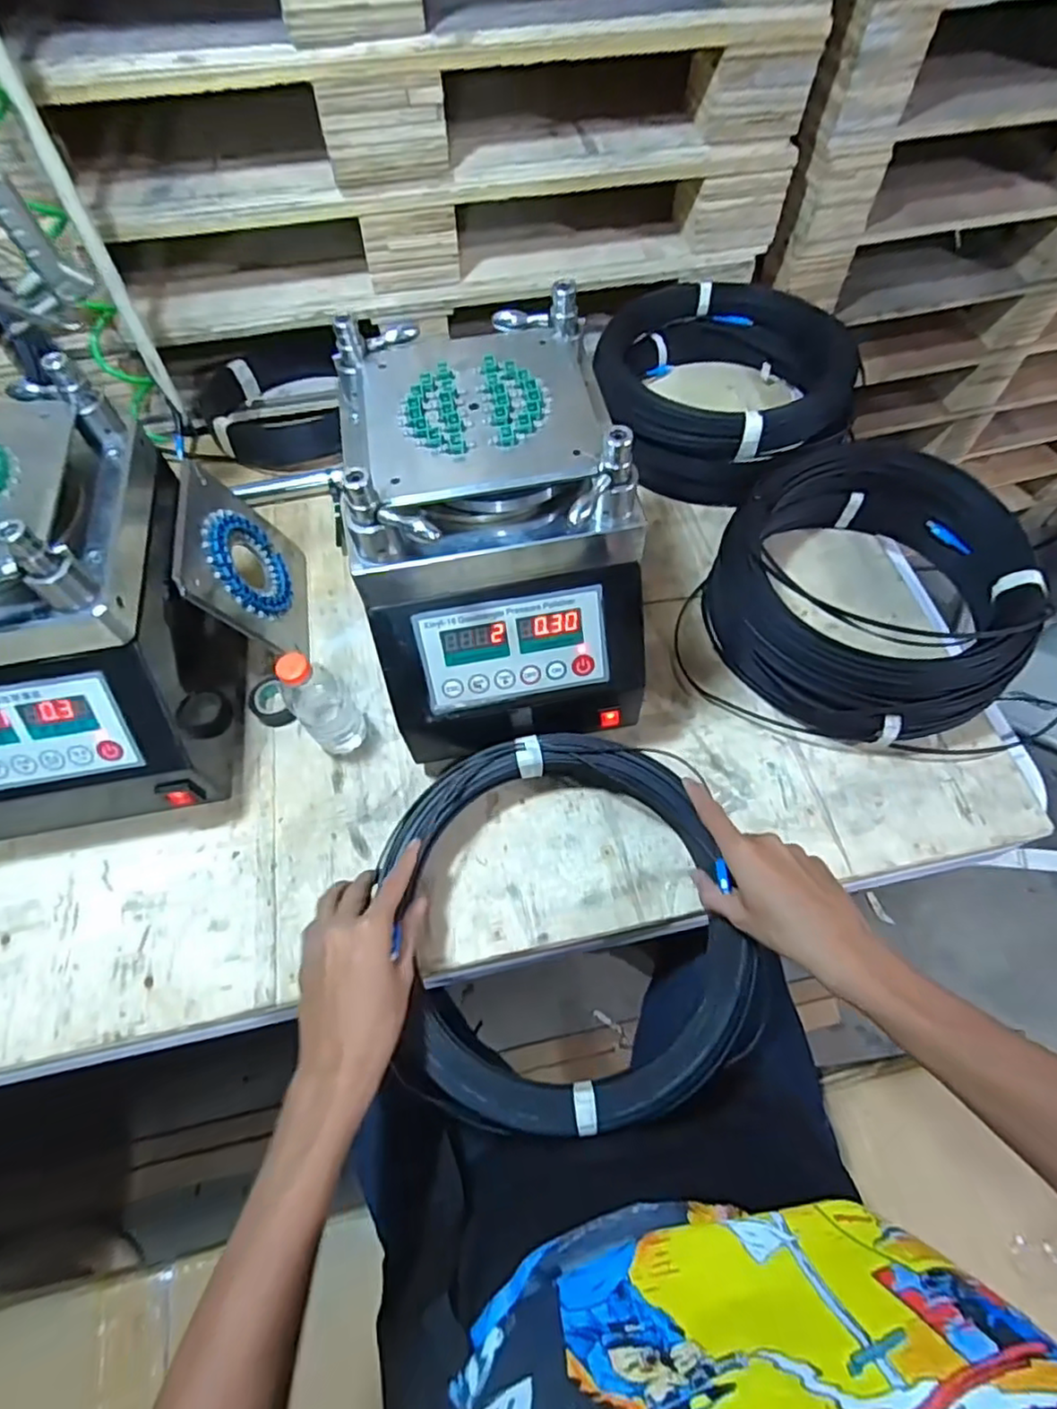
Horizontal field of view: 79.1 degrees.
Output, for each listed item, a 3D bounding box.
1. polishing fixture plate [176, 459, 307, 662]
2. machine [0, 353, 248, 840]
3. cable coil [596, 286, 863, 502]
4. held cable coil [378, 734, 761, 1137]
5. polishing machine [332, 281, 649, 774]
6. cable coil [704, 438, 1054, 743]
[{"bbox_3d":[-0.292,-0.148,0.670,0.022,0.172,0.177,-21,61,14],"label":"polishing fixture plate"},{"bbox_3d":[-0.406,-0.067,0.555,0.221,0.269,0.277,-11,63,-4],"label":"machine"},{"bbox_3d":[0.245,-0.407,0.814,0.283,0.094,0.303,-6,63,-2],"label":"cable coil"},{"bbox_3d":[0.025,0.176,0.528,0.288,0.050,0.298,-18,64,-7],"label":"held cable coil"},{"bbox_3d":[-0.032,-0.147,0.558,0.215,0.254,0.279,-11,63,-4],"label":"polishing machine"},{"bbox_3d":[0.348,-0.111,0.649,0.293,0.113,0.285,-1,63,1],"label":"cable coil"}]

